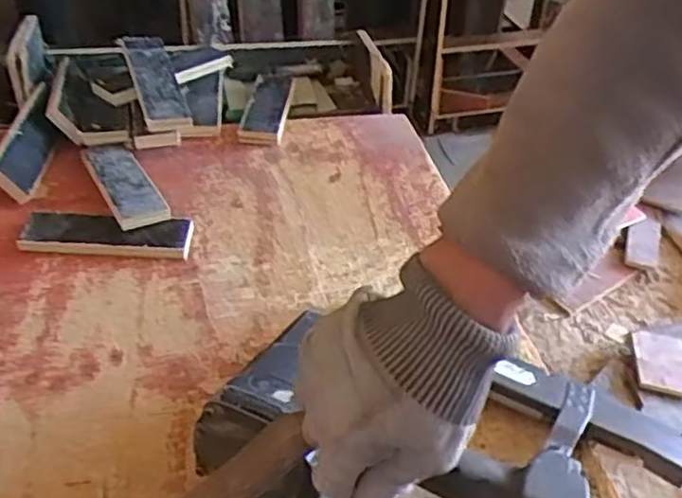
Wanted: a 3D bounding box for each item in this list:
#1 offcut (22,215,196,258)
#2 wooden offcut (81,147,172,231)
[{"bbox_3d":[-0.235,-0.016,0.719,0.165,0.018,0.052,2,41,-4],"label":"offcut"},{"bbox_3d":[-0.234,-0.070,0.779,0.054,0.025,0.156,-17,46,-24],"label":"wooden offcut"}]

